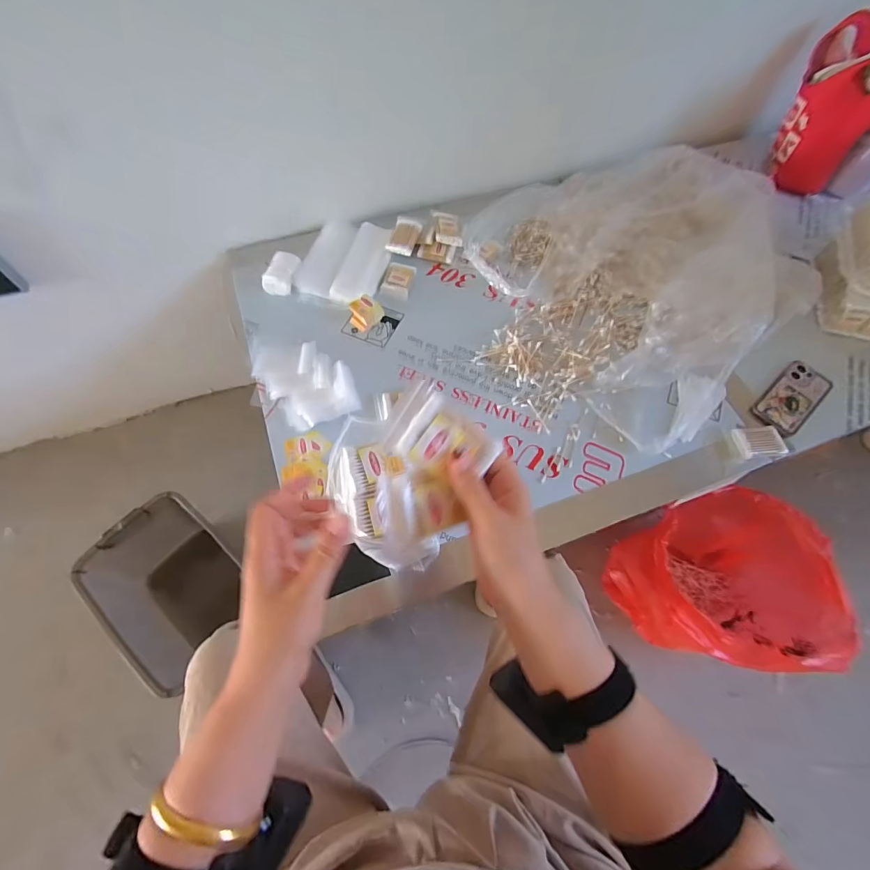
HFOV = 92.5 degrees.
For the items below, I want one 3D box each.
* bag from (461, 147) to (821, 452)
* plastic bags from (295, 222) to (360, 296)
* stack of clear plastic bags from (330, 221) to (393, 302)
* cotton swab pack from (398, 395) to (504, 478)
[{"bbox_3d":[0.371,-0.350,0.788,0.571,0.145,0.714,36,68,15],"label":"bag"},{"bbox_3d":[-0.217,-0.371,0.850,0.073,0.010,0.202,14,64,5],"label":"plastic bags"},{"bbox_3d":[-0.140,-0.348,0.842,0.086,0.013,0.199,15,64,5],"label":"stack of clear plastic bags"},{"bbox_3d":[0.013,0.008,0.335,0.069,0.007,0.051,36,83,-5],"label":"cotton swab pack"}]

